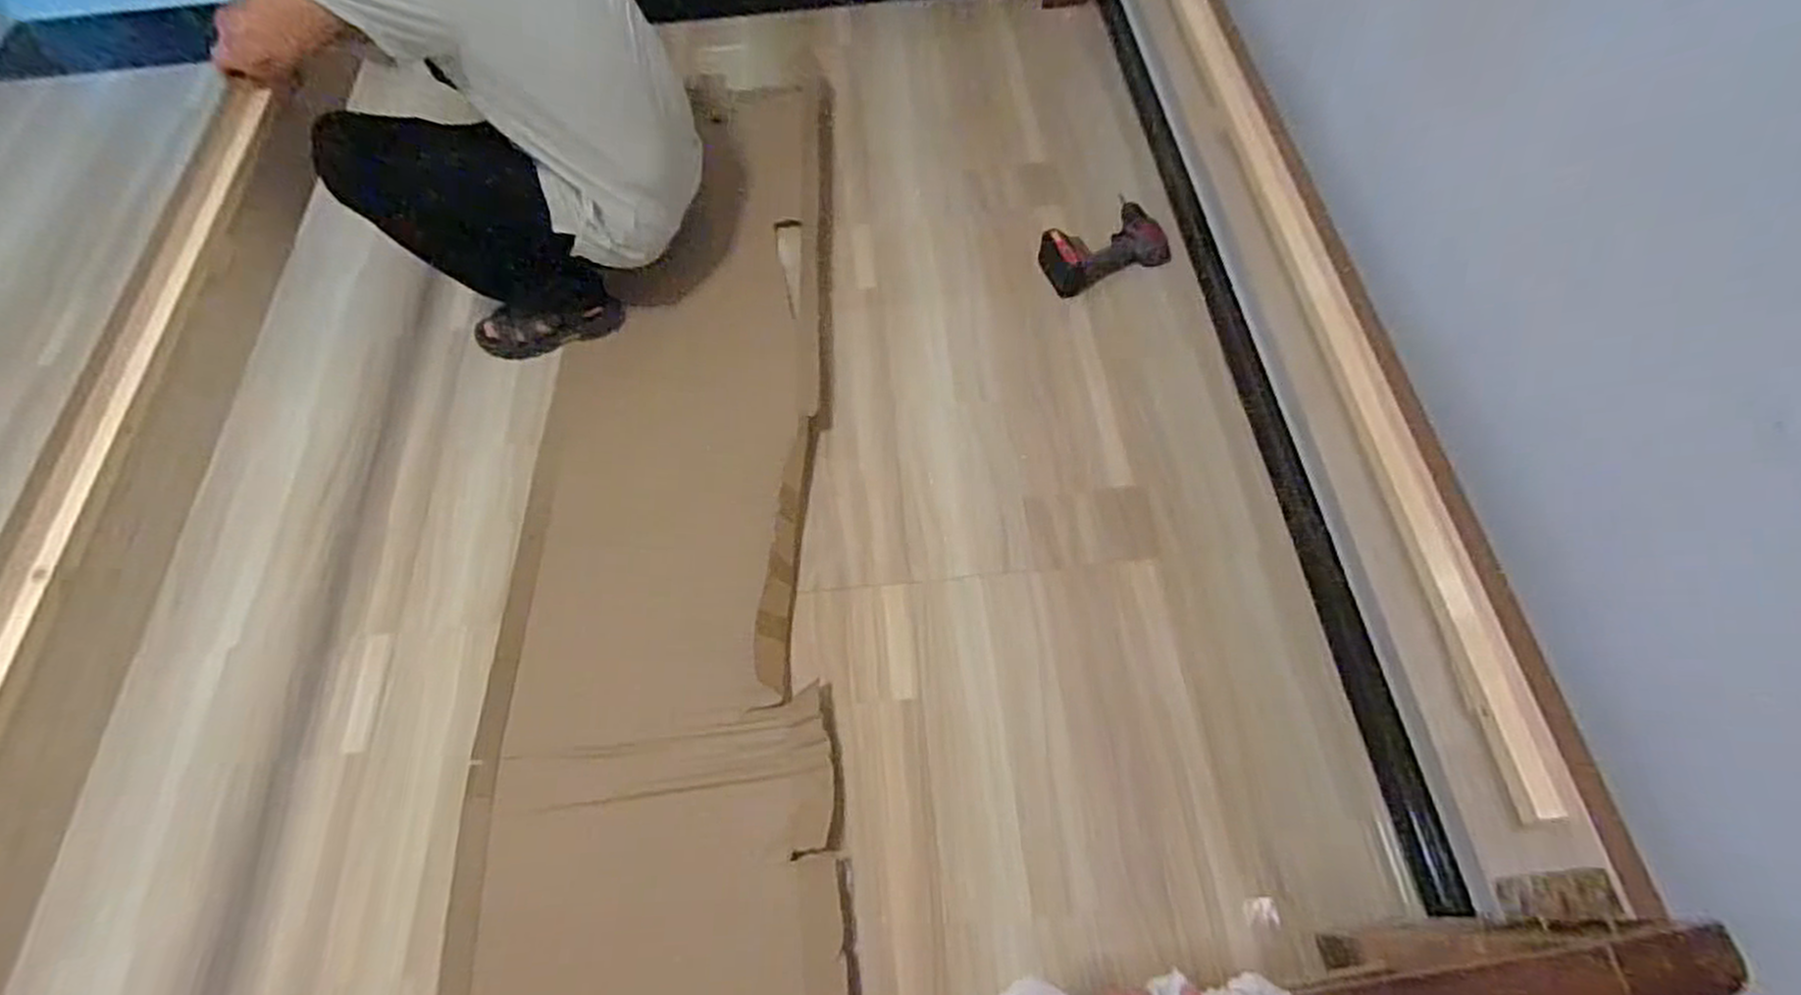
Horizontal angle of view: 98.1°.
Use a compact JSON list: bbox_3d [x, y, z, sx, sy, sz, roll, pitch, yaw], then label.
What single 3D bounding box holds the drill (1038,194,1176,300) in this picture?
[{"bbox_3d":[0.418,-0.498,1.593,0.278,0.089,0.176,-28,63,-27],"label":"drill"}]

